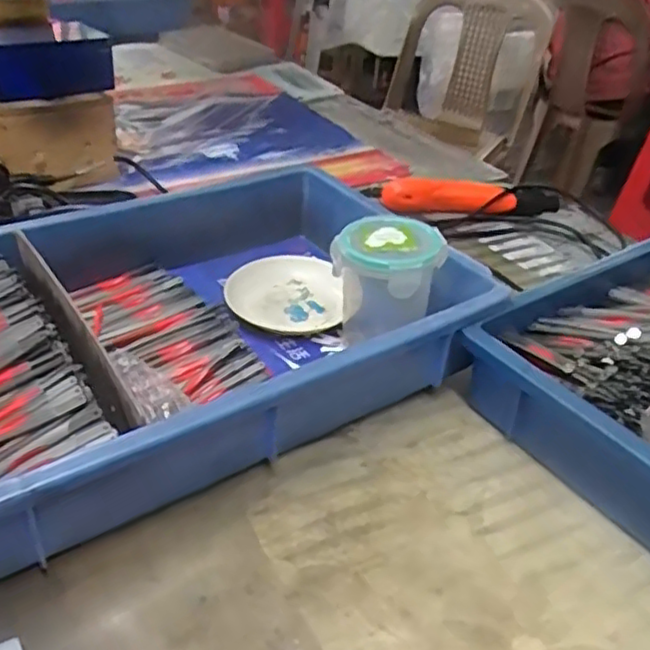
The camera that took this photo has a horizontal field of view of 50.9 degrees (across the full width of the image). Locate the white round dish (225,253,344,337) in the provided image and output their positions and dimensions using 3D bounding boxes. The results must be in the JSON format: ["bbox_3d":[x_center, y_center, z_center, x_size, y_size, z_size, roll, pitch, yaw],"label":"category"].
[{"bbox_3d":[-0.035,-0.031,0.622,0.101,0.017,0.109,3,35,-2],"label":"white round dish"}]

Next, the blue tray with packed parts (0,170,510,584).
[{"bbox_3d":[-0.108,-0.003,0.526,0.446,0.084,0.287,-20,41,-30],"label":"blue tray with packed parts"}]

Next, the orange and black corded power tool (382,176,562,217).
[{"bbox_3d":[0.170,-0.144,0.798,0.211,0.037,0.042,2,35,-3],"label":"orange and black corded power tool"}]

